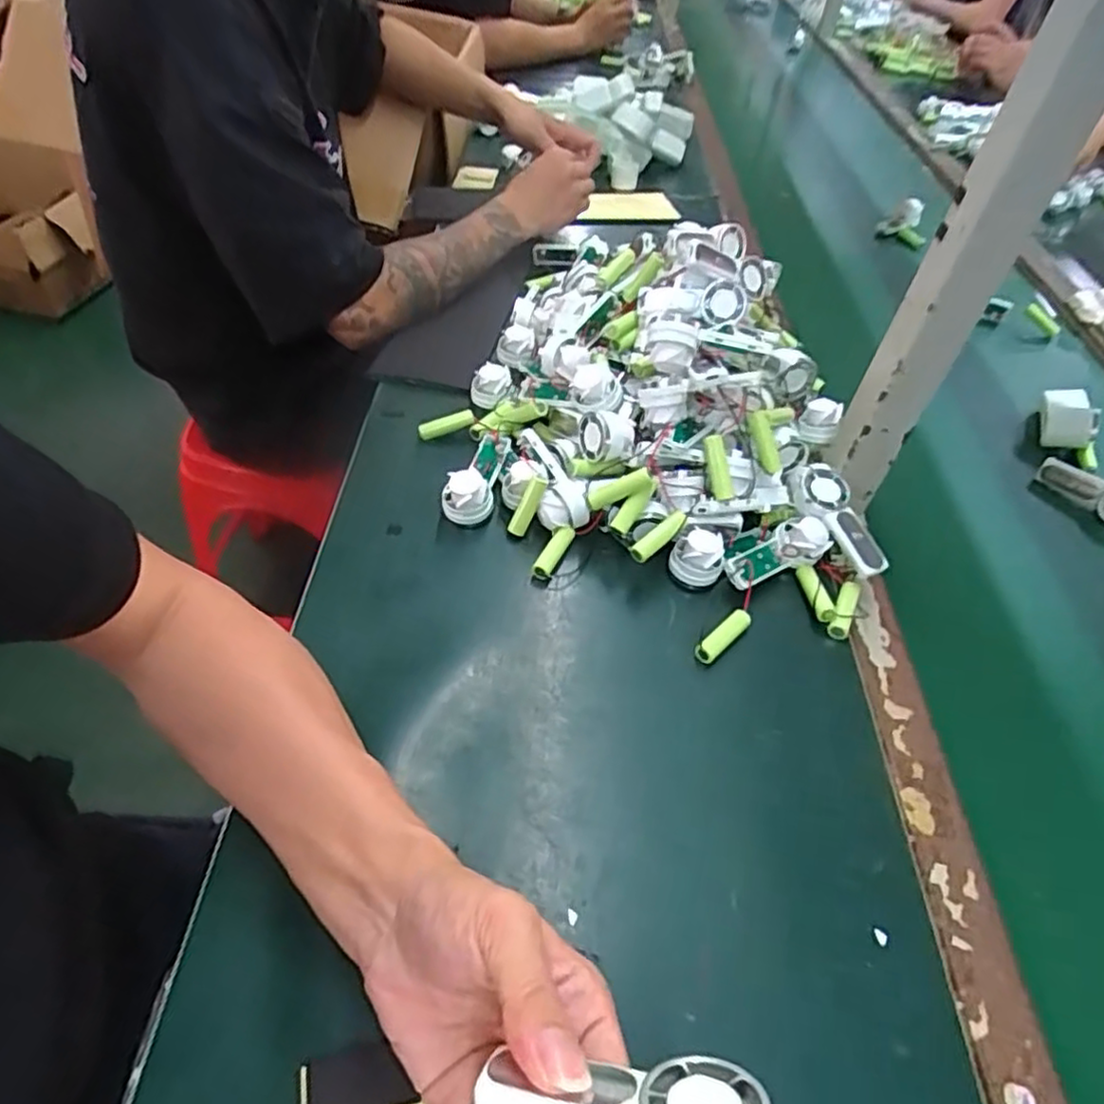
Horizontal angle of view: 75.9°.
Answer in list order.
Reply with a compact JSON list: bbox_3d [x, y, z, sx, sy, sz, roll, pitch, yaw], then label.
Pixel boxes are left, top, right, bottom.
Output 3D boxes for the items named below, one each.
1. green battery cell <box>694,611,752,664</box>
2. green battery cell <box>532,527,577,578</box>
[{"bbox_3d":[0.123,0.060,0.509,0.055,0.016,0.014,-33,59,-31],"label":"green battery cell"},{"bbox_3d":[0.000,0.001,0.550,0.014,0.015,0.050,22,49,13],"label":"green battery cell"}]

